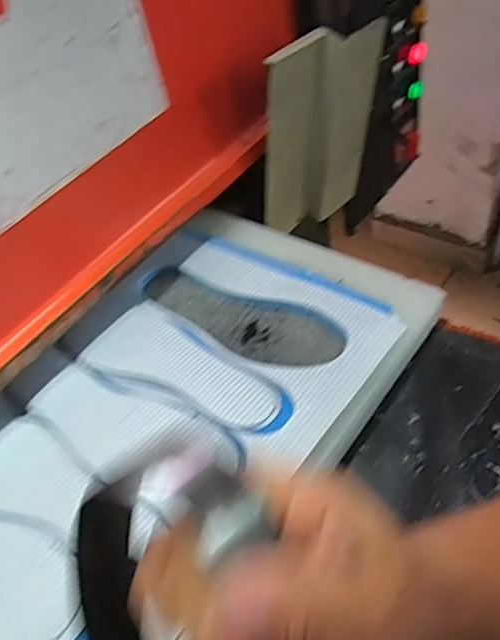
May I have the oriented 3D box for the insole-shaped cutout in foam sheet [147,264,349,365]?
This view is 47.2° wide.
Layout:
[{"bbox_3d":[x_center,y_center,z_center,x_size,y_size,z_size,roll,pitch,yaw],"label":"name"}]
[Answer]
[{"bbox_3d":[-0.018,0.001,0.675,0.265,0.026,0.073,17,62,28],"label":"insole-shaped cutout in foam sheet"}]

